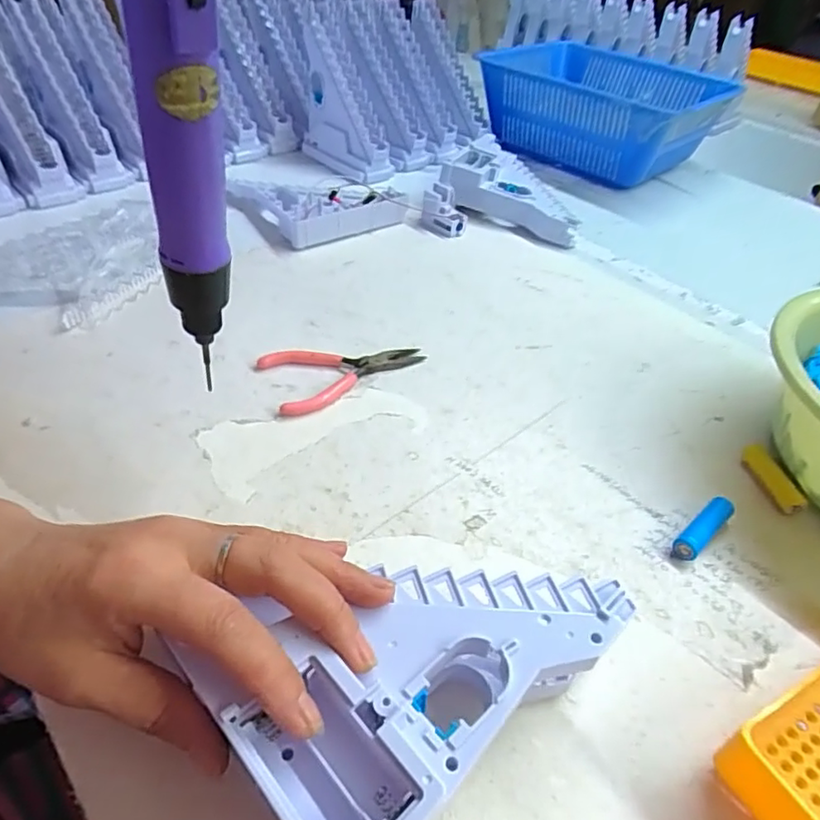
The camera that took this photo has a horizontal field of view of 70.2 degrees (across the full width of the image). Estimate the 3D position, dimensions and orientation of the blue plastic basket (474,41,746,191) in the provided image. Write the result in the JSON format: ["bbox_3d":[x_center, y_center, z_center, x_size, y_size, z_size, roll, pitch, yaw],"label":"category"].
[{"bbox_3d":[0.268,-0.416,0.819,0.292,0.108,0.265,34,49,28],"label":"blue plastic basket"}]

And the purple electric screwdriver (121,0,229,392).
[{"bbox_3d":[-0.093,-0.110,0.244,0.034,0.202,0.035,-18,47,-24],"label":"purple electric screwdriver"}]

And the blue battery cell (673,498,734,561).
[{"bbox_3d":[0.172,0.069,0.341,0.051,0.014,0.014,-30,53,-33],"label":"blue battery cell"}]

